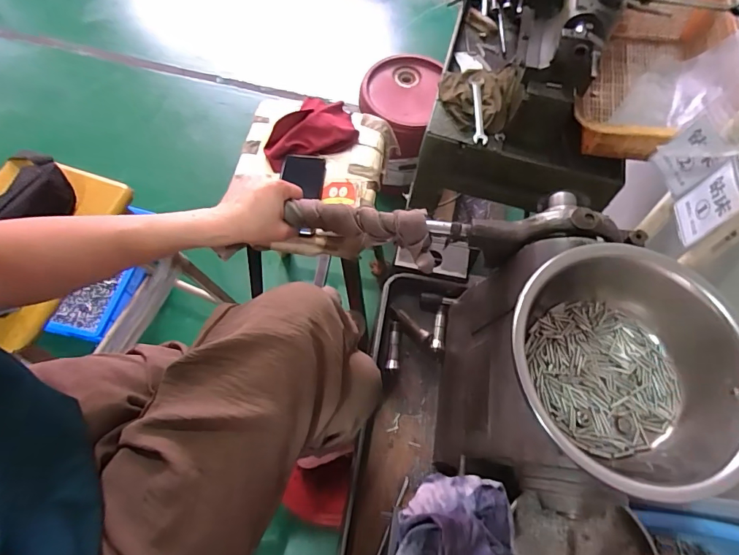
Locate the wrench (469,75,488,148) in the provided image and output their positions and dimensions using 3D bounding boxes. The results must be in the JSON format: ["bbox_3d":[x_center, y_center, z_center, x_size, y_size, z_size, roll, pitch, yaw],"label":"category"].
[{"bbox_3d":[0.201,-0.312,0.815,0.028,0.012,0.144,1,75,-1],"label":"wrench"}]

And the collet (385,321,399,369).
[{"bbox_3d":[0.036,0.101,0.648,0.016,0.015,0.073,8,50,0],"label":"collet"}]

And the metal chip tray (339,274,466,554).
[{"bbox_3d":[0.043,0.316,0.559,0.157,0.055,0.678,9,65,1],"label":"metal chip tray"}]

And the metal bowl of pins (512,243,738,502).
[{"bbox_3d":[0.194,0.070,0.342,0.160,0.061,0.173,1,65,-3],"label":"metal bowl of pins"}]

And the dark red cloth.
[{"bbox_3d":[-0.113,-0.279,0.806,0.166,0.037,0.127,-15,67,-10],"label":"dark red cloth"}]

